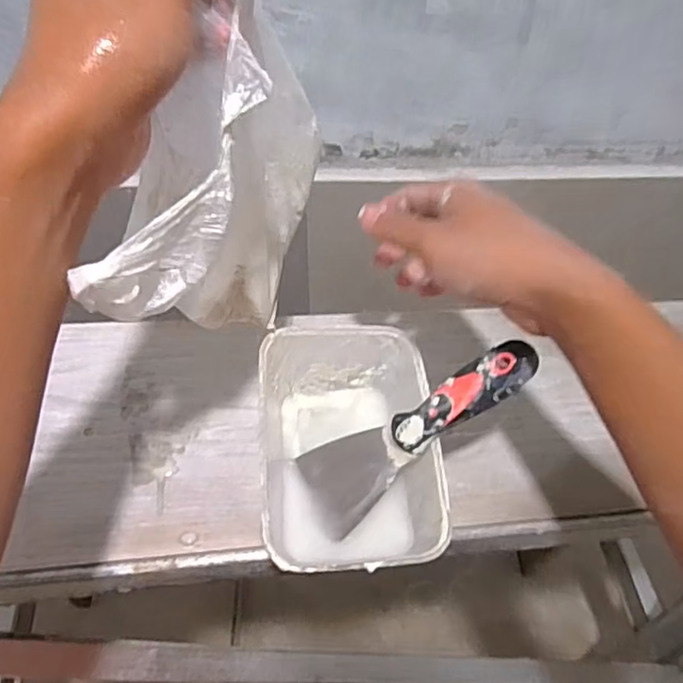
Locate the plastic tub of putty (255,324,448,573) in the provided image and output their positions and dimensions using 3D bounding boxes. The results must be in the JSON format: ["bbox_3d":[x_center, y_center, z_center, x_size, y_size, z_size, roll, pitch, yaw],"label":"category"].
[{"bbox_3d":[0.004,0.081,0.429,0.115,0.073,0.173,-2,52,-7],"label":"plastic tub of putty"}]

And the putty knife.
[{"bbox_3d":[0.051,0.065,0.407,0.018,0.184,0.060,25,34,-47],"label":"putty knife"}]

